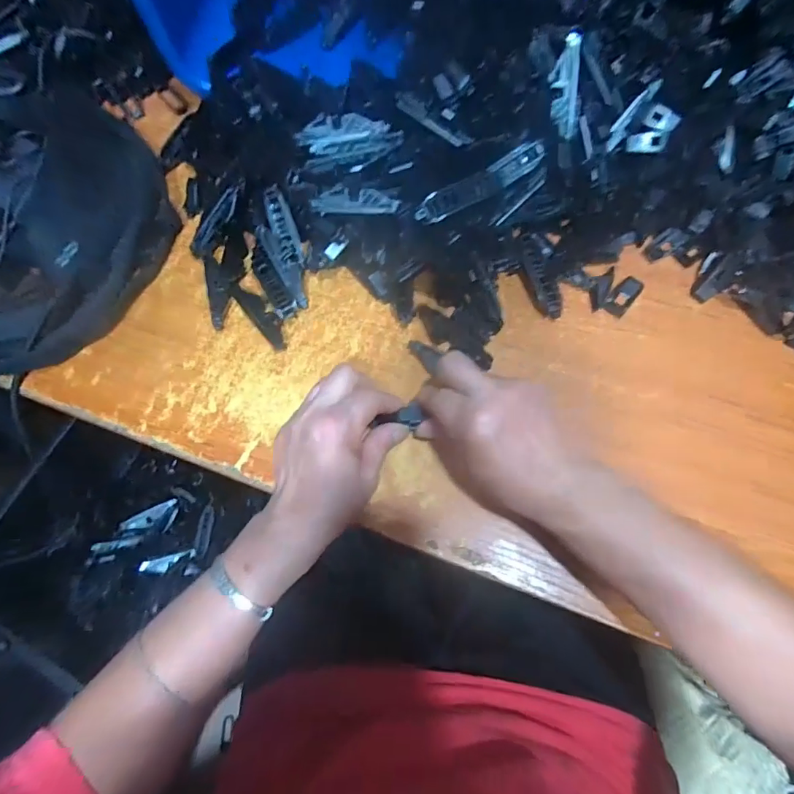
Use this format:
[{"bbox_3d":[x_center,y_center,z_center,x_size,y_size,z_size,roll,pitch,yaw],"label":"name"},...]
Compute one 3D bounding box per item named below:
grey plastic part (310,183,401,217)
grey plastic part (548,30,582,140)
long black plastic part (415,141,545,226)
[{"bbox_3d":[-0.034,-0.161,0.378,0.071,0.009,0.023,4,72,6],"label":"grey plastic part"},{"bbox_3d":[0.142,-0.259,0.387,0.024,0.012,0.074,-5,115,1],"label":"grey plastic part"},{"bbox_3d":[0.063,-0.168,0.366,0.114,0.019,0.018,-32,72,-6],"label":"long black plastic part"}]

